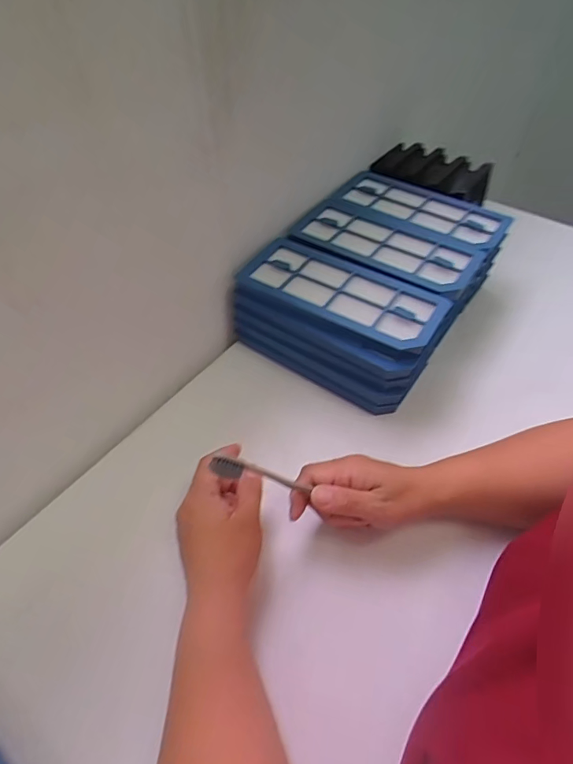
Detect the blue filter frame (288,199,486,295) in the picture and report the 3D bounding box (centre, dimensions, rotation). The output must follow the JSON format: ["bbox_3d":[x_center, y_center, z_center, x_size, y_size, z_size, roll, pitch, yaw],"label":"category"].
[{"bbox_3d":[0.111,-0.159,0.503,0.200,0.012,0.093,32,57,20],"label":"blue filter frame"}]

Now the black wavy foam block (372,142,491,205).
[{"bbox_3d":[0.199,-0.288,0.609,0.158,0.019,0.107,27,57,22],"label":"black wavy foam block"}]

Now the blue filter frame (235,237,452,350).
[{"bbox_3d":[0.055,-0.094,0.459,0.205,0.019,0.091,25,56,20],"label":"blue filter frame"}]

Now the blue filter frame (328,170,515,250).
[{"bbox_3d":[0.162,-0.215,0.549,0.204,0.017,0.087,29,57,23],"label":"blue filter frame"}]

